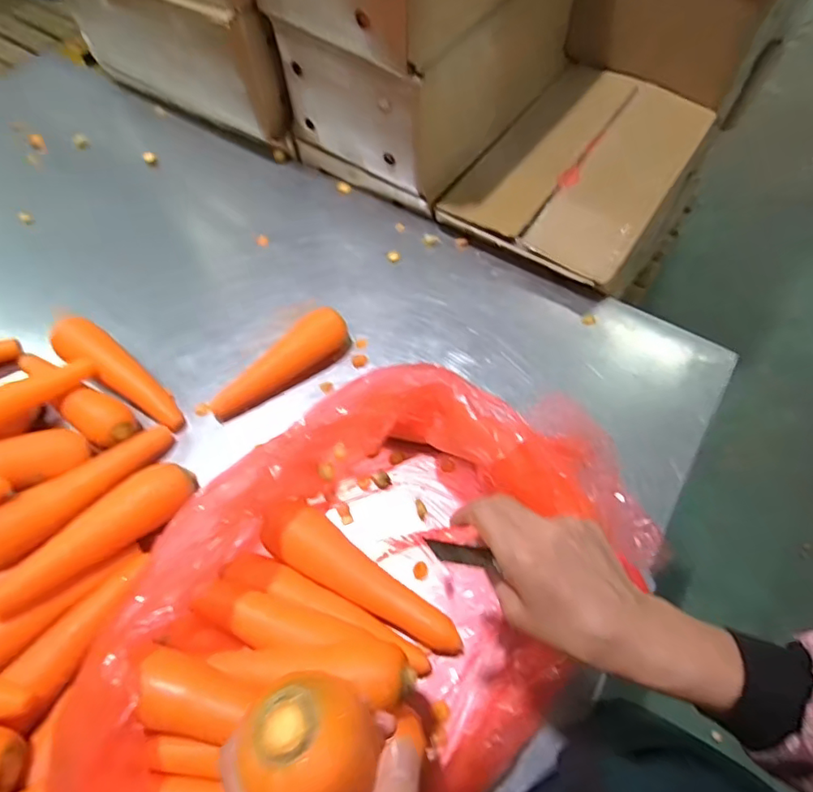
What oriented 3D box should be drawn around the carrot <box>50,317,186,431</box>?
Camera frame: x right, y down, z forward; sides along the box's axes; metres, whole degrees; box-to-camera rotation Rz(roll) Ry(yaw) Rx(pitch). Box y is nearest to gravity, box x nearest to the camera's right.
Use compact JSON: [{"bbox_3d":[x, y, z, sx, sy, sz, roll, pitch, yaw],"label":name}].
[{"bbox_3d":[-0.338,-0.029,0.637,0.193,0.047,0.049,31,65,16],"label":"carrot"}]

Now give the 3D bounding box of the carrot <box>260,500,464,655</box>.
[{"bbox_3d":[-0.038,0.169,0.515,0.214,0.046,0.058,27,64,15],"label":"carrot"}]

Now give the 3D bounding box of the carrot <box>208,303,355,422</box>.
[{"bbox_3d":[-0.149,-0.037,0.637,0.184,0.047,0.046,-38,67,-19],"label":"carrot"}]

